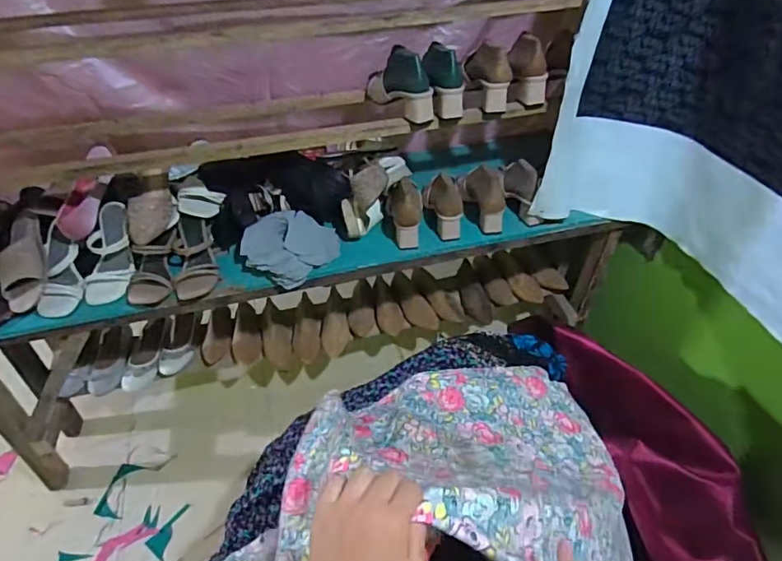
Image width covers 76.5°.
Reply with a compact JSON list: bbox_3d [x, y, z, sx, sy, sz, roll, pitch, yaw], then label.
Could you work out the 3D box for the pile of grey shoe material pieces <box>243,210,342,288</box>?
[{"bbox_3d":[-0.218,-0.077,1.090,0.180,0.069,0.183,0,43,0],"label":"pile of grey shoe material pieces"}]

